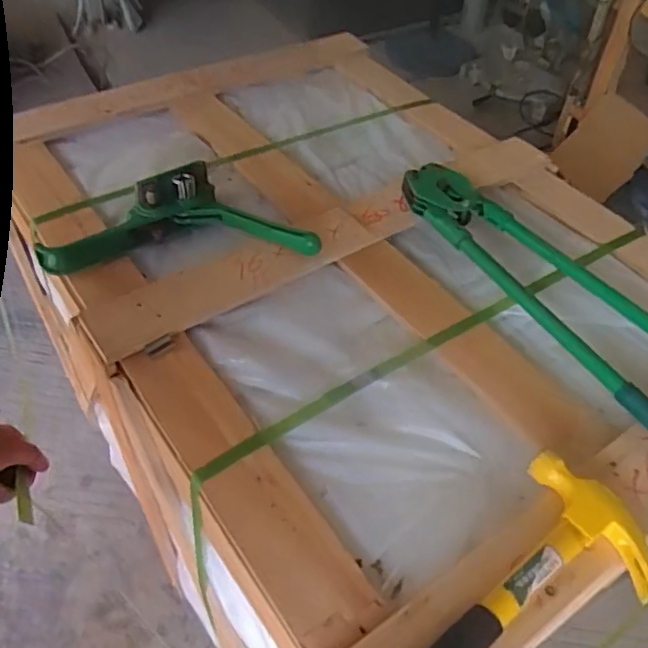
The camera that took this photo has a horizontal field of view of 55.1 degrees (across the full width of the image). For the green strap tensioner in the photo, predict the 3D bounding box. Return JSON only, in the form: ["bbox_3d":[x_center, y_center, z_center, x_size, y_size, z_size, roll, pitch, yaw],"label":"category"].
[{"bbox_3d":[-0.195,-0.159,0.859,0.353,0.046,0.211,-5,49,-4],"label":"green strap tensioner"}]

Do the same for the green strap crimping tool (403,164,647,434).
[{"bbox_3d":[0.285,-0.044,0.769,0.161,0.048,0.508,-27,54,-21],"label":"green strap crimping tool"}]

